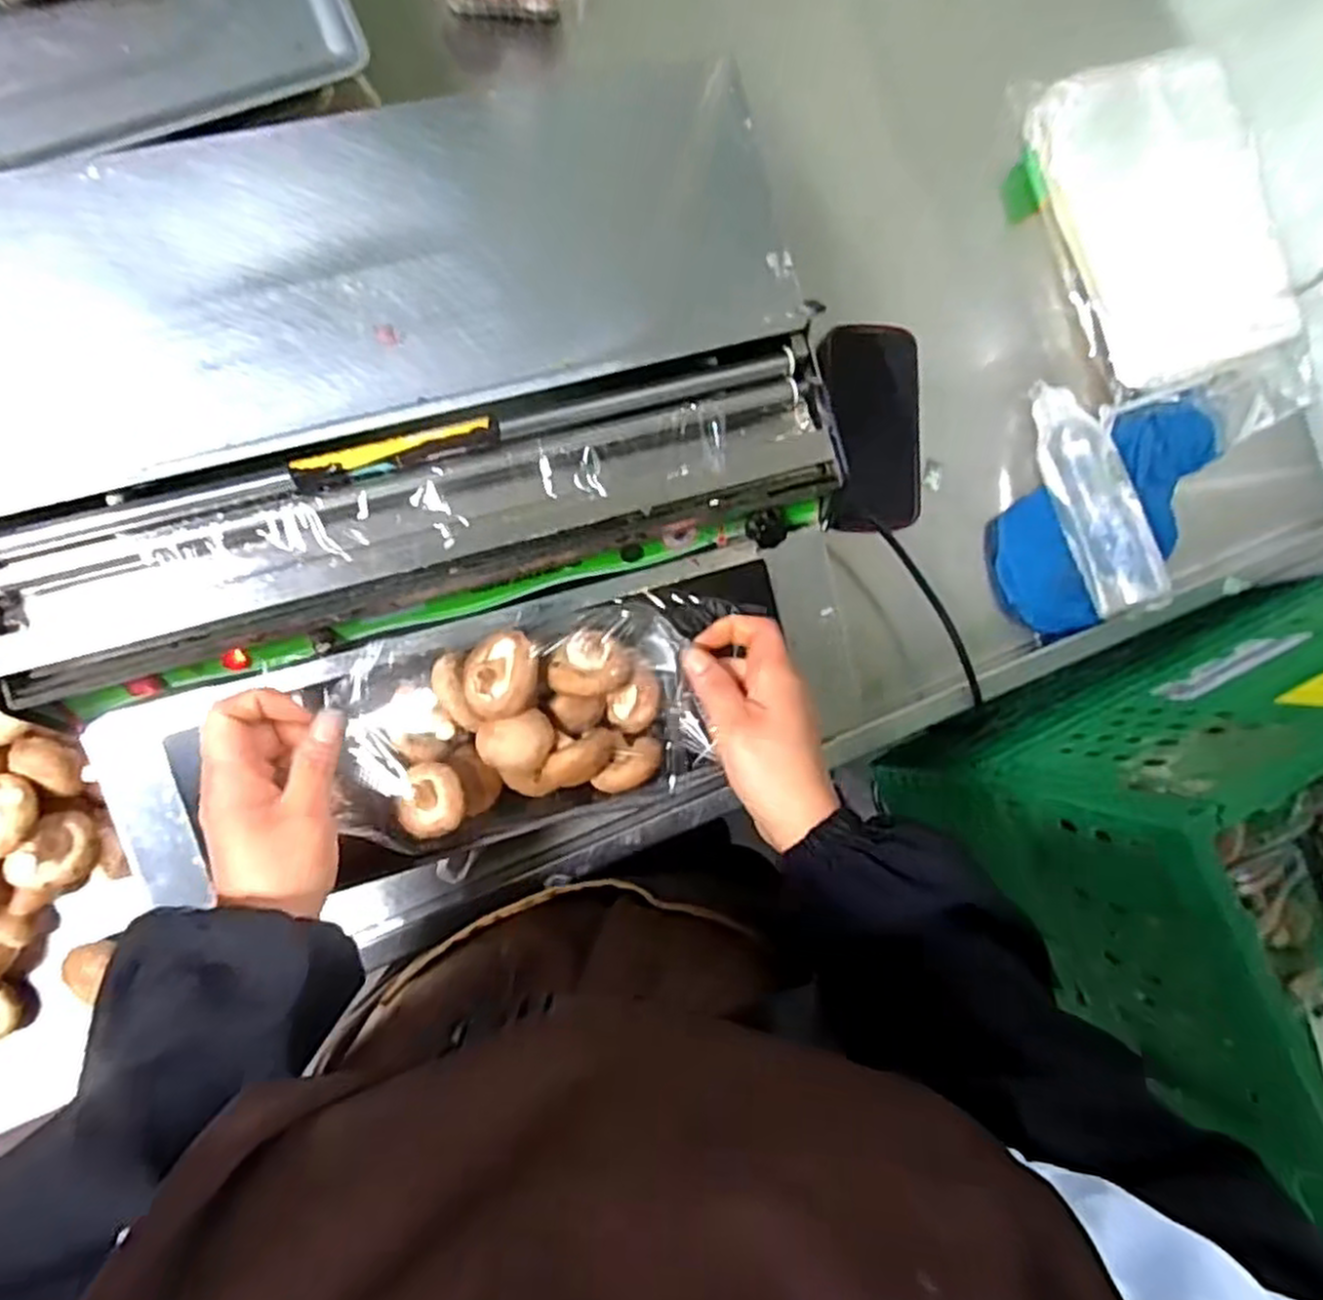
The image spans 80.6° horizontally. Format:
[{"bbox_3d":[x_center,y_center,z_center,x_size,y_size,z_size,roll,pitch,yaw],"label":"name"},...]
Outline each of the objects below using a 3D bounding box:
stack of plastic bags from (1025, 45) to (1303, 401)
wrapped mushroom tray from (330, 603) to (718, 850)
[{"bbox_3d":[0.440,-0.371,0.675,0.216,0.036,0.264,-21,92,-9],"label":"stack of plastic bags"},{"bbox_3d":[-0.081,0.045,0.454,0.191,0.052,0.119,-12,91,-9],"label":"wrapped mushroom tray"}]

